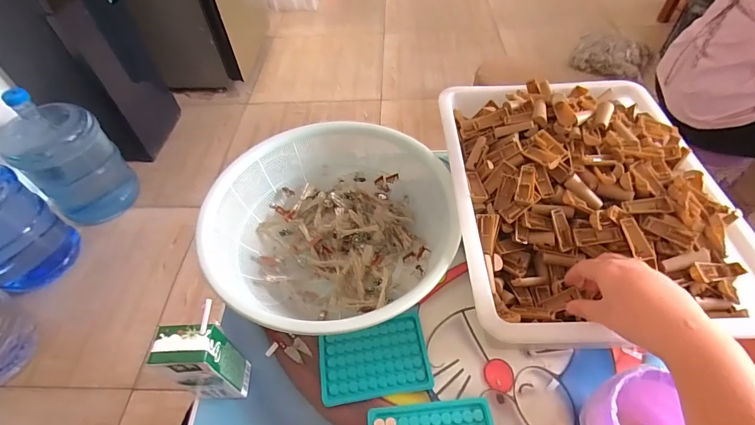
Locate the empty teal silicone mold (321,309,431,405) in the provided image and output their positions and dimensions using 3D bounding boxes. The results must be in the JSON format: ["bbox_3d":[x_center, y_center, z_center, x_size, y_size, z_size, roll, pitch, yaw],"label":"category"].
[{"bbox_3d":[-0.004,0.178,0.470,0.128,0.008,0.087,-8,51,-4],"label":"empty teal silicone mold"}]

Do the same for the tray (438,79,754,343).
[{"bbox_3d":[0.258,-0.035,0.506,0.315,0.099,0.393,-2,51,1],"label":"tray"}]

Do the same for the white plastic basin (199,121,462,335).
[{"bbox_3d":[-0.056,0.023,0.528,0.300,0.114,0.309,-1,51,1],"label":"white plastic basin"}]

